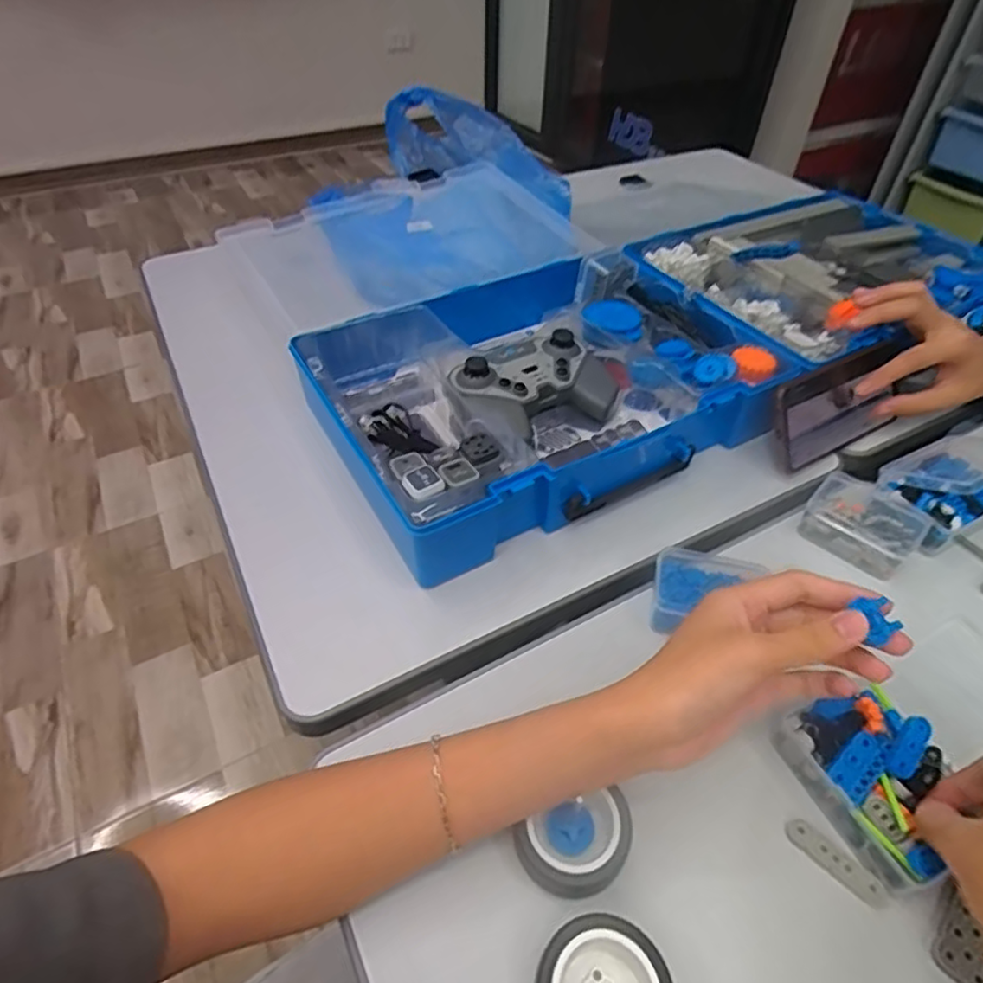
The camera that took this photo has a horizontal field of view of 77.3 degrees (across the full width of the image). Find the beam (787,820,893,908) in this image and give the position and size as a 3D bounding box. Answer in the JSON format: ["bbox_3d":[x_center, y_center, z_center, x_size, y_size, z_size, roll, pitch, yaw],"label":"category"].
[{"bbox_3d":[0.180,0.193,0.321,0.051,0.004,0.013,35,55,28],"label":"beam"}]

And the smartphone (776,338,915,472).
[{"bbox_3d":[0.300,-0.072,0.527,0.155,0.074,0.010,-22,20,-23],"label":"smartphone"}]

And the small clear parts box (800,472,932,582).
[{"bbox_3d":[0.284,0.023,0.469,0.073,0.028,0.065,34,55,28],"label":"small clear parts box"}]

